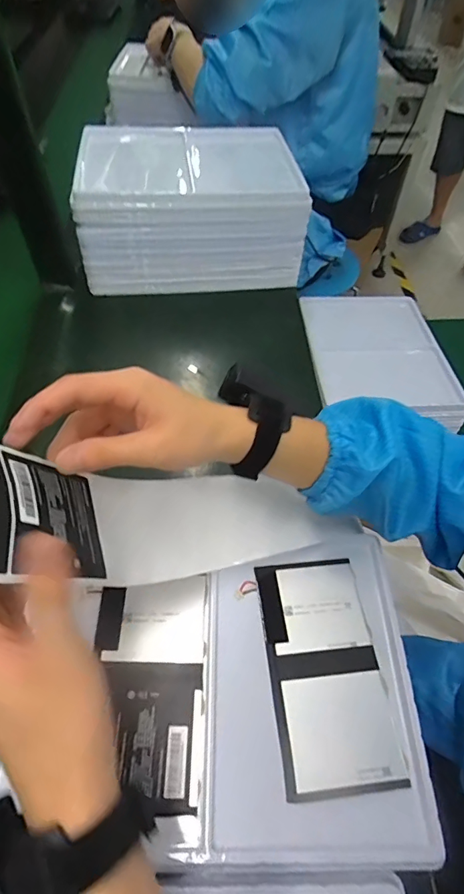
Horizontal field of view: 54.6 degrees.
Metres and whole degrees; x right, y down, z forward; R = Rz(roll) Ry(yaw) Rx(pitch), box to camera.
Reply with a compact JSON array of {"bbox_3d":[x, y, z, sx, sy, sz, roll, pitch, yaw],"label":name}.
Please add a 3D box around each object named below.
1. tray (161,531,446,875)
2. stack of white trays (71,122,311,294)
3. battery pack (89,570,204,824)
[{"bbox_3d":[0.067,0.189,0.369,0.158,0.013,0.234,1,54,0],"label":"tray"},{"bbox_3d":[-0.066,-0.374,0.708,0.315,0.152,0.203,-6,55,-5],"label":"stack of white trays"},{"bbox_3d":[-0.068,0.187,0.361,0.088,0.010,0.162,0,54,0],"label":"battery pack"}]

